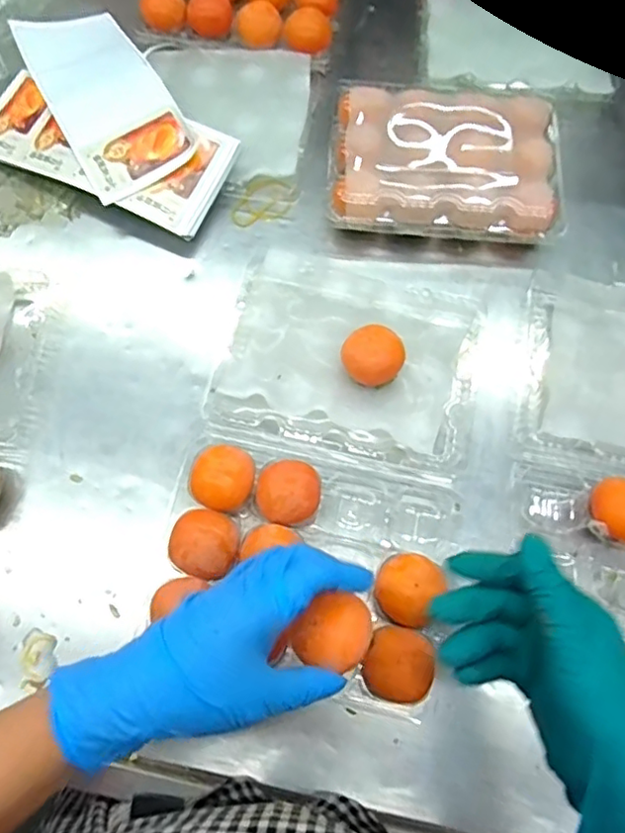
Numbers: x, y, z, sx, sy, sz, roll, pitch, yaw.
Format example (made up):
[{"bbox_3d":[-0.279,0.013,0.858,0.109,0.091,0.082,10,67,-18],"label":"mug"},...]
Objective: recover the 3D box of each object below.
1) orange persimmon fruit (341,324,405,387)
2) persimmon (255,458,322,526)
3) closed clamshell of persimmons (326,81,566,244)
[{"bbox_3d":[0.052,-0.049,0.517,0.051,0.042,0.047,0,70,-1],"label":"orange persimmon fruit"},{"bbox_3d":[-0.018,0.062,0.470,0.049,0.045,0.048,1,70,-2],"label":"persimmon"},{"bbox_3d":[0.127,-0.247,0.577,0.212,0.055,0.156,7,70,2],"label":"closed clamshell of persimmons"}]

